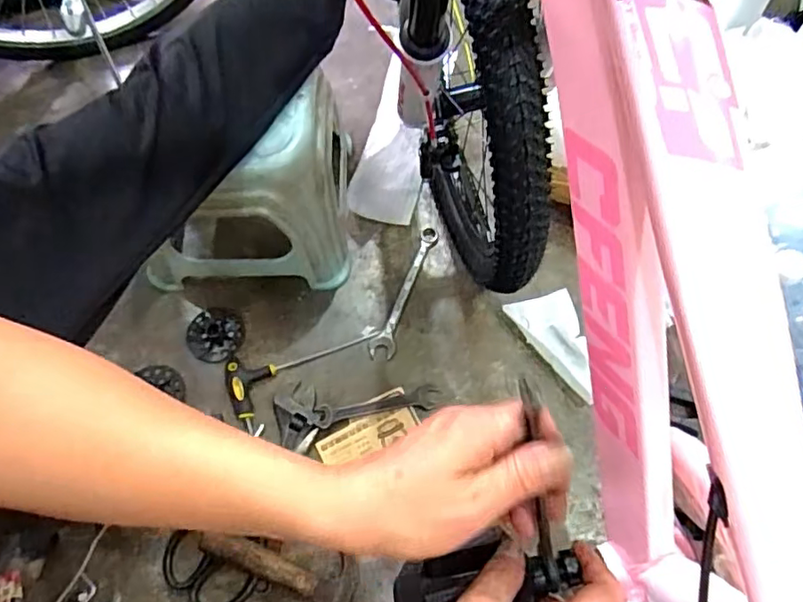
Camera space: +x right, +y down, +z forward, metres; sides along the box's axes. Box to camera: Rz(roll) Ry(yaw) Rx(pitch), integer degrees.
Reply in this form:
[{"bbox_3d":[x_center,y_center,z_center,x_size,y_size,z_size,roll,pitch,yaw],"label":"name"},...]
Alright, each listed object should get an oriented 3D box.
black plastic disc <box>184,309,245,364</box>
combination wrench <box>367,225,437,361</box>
[{"bbox_3d":[-0.246,0.047,0.786,0.073,0.016,0.078,0,65,-1],"label":"black plastic disc"},{"bbox_3d":[0.009,-0.014,0.829,0.034,0.007,0.221,21,66,8],"label":"combination wrench"}]

